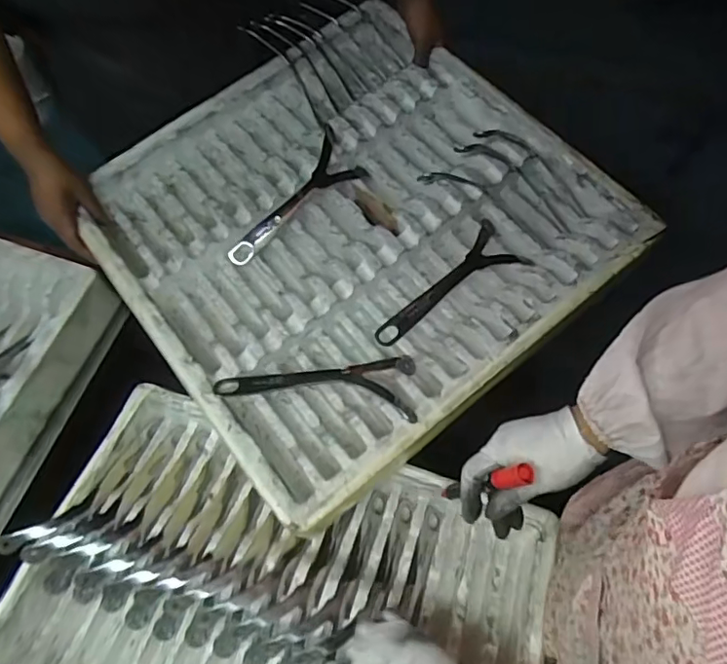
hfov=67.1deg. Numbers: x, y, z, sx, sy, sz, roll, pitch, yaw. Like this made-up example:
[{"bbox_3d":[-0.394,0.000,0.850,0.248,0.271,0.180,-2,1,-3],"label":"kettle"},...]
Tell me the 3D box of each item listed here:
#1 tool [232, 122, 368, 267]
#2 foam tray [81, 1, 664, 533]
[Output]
[{"bbox_3d":[-0.097,-0.172,0.724,0.216,0.045,0.072,-44,68,-4],"label":"tool"},{"bbox_3d":[-0.027,-0.136,0.701,0.540,0.088,0.548,-39,70,-8],"label":"foam tray"}]

